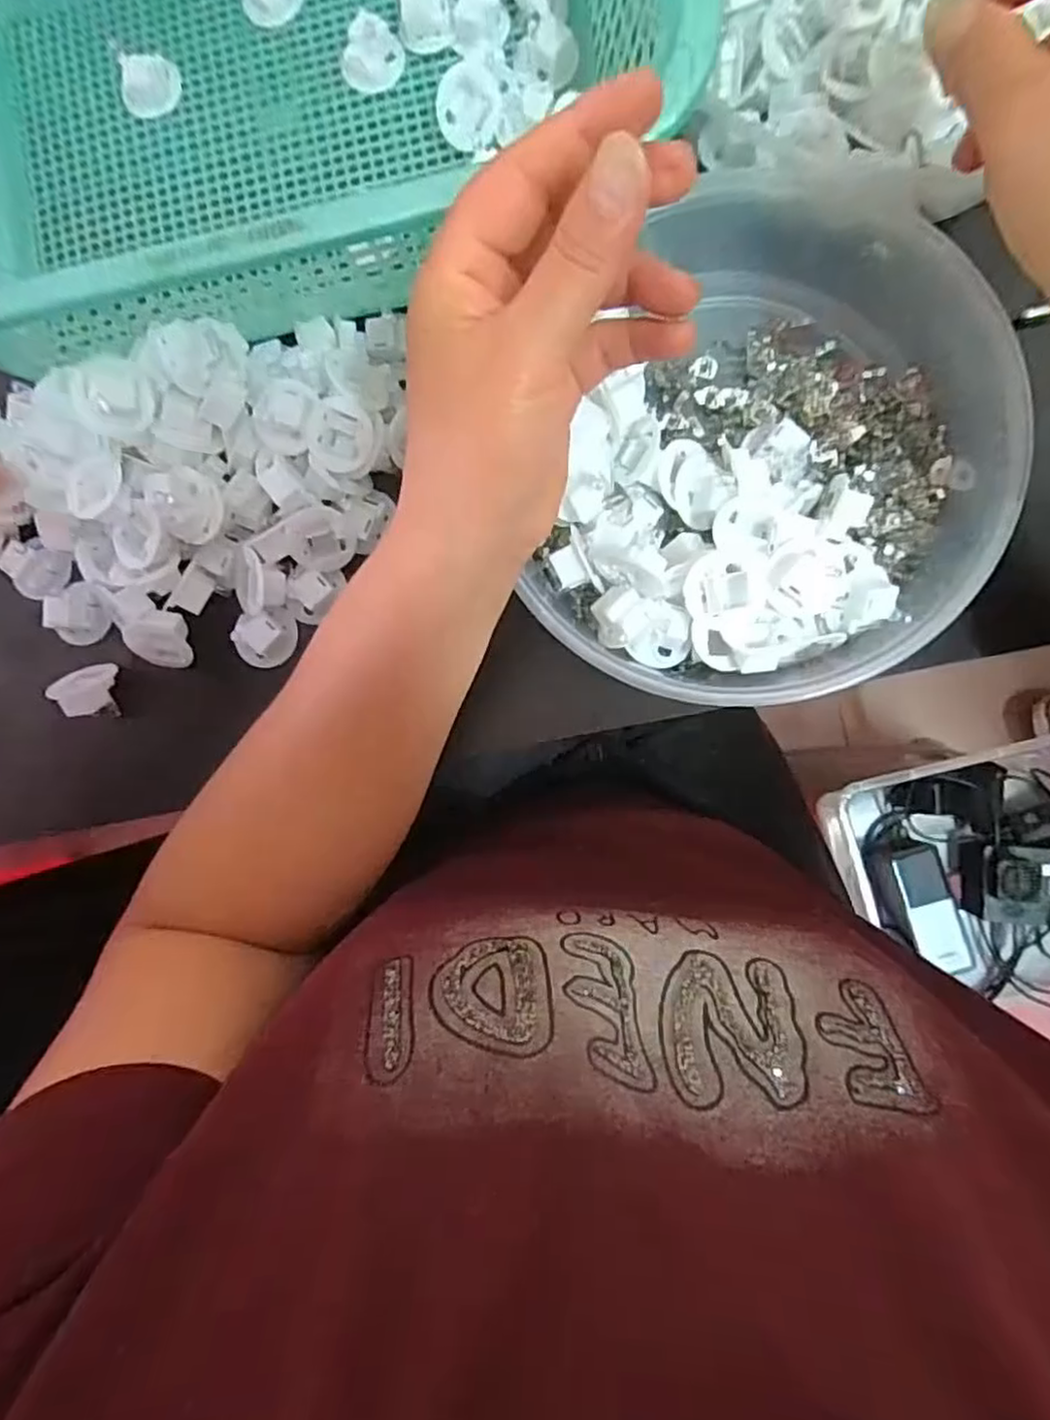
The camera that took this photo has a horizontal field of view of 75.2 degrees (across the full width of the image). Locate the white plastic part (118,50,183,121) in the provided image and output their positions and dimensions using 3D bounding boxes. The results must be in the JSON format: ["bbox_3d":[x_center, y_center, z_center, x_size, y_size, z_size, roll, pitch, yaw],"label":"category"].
[{"bbox_3d":[-0.198,-0.330,0.359,0.032,0.010,0.029,19,89,7],"label":"white plastic part"}]

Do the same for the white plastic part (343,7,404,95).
[{"bbox_3d":[-0.078,-0.334,0.347,0.031,0.023,0.021,-21,85,5],"label":"white plastic part"}]

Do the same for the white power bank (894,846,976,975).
[{"bbox_3d":[0.410,0.202,0.687,0.046,0.018,0.121,-14,86,6],"label":"white power bank"}]

